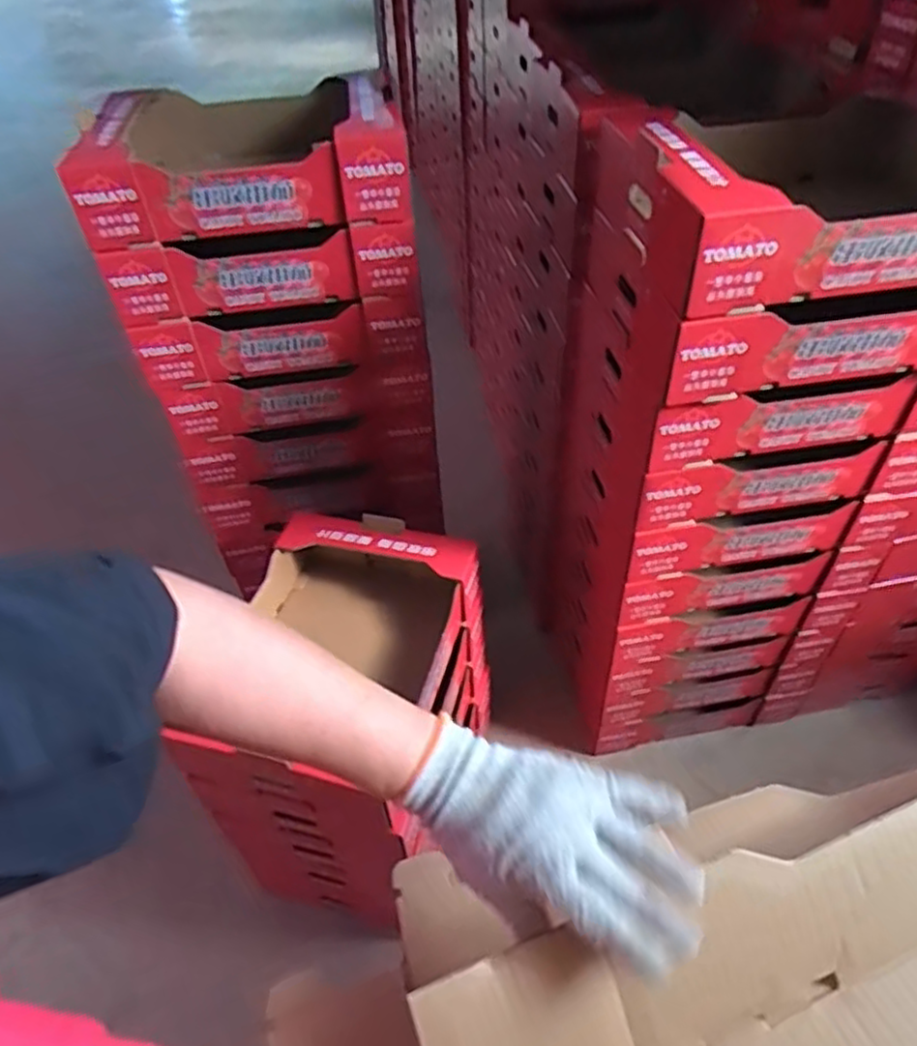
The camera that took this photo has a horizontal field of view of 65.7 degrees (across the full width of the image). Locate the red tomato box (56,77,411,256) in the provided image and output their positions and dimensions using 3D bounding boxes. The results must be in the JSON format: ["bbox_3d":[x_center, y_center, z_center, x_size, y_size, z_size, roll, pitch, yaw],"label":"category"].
[{"bbox_3d":[-0.310,-0.525,0.984,0.388,0.126,0.430,-14,46,-10],"label":"red tomato box"}]

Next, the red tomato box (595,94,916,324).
[{"bbox_3d":[0.386,-0.364,0.783,0.397,0.127,0.315,-9,45,-5],"label":"red tomato box"}]

